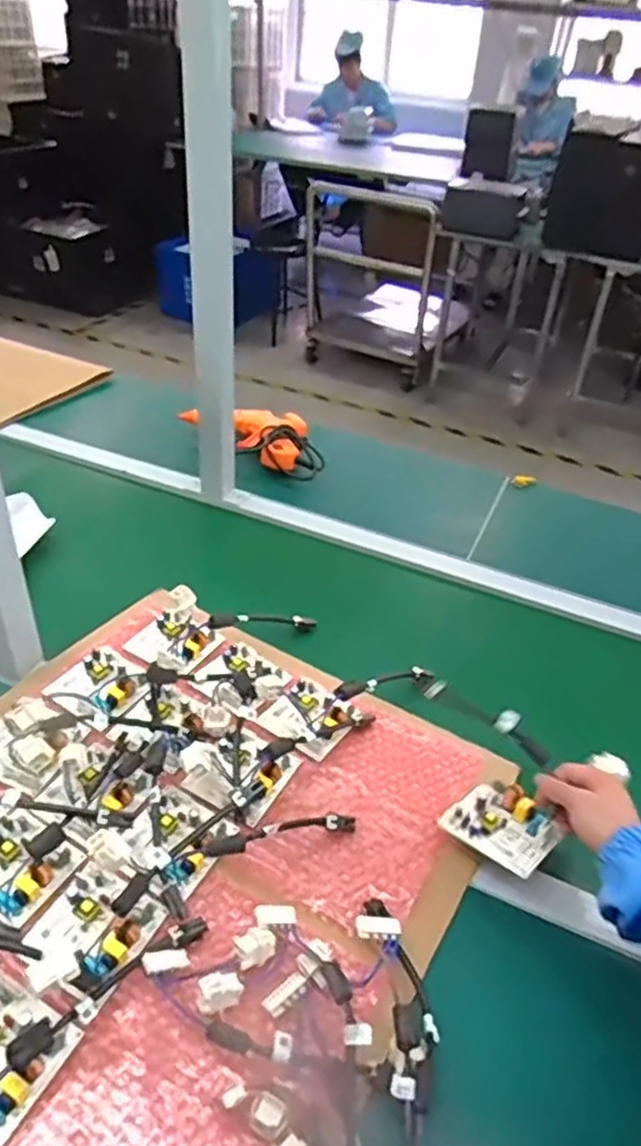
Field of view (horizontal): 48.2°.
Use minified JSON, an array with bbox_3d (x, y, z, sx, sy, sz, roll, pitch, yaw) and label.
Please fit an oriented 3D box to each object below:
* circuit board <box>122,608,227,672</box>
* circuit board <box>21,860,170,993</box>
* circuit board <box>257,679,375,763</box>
[{"bbox_3d":[-0.166,0.068,0.837,0.084,0.029,0.093,21,41,19],"label":"circuit board"},{"bbox_3d":[-0.179,0.273,0.569,0.084,0.034,0.084,29,44,28],"label":"circuit board"},{"bbox_3d":[-0.006,0.150,0.763,0.089,0.023,0.086,26,39,26],"label":"circuit board"}]

